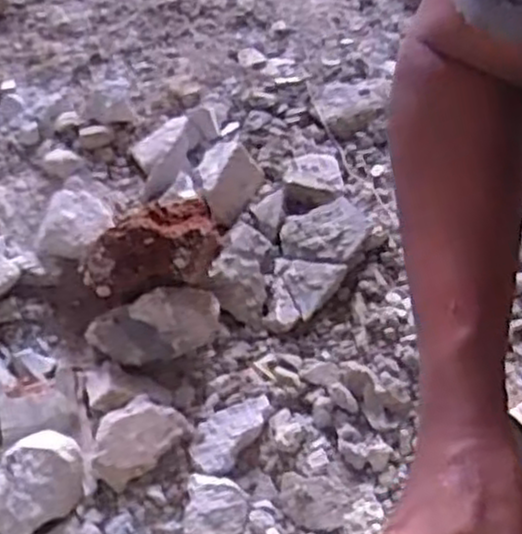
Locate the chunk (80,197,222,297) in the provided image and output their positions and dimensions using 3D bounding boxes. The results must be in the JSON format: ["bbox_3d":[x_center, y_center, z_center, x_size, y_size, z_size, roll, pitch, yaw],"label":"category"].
[{"bbox_3d":[-0.095,-0.014,0.657,0.120,0.069,0.067,-13,53,-11],"label":"chunk"}]

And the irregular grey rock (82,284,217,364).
[{"bbox_3d":[-0.088,0.052,0.645,0.110,0.042,0.053,-22,56,-17],"label":"irregular grey rock"}]

